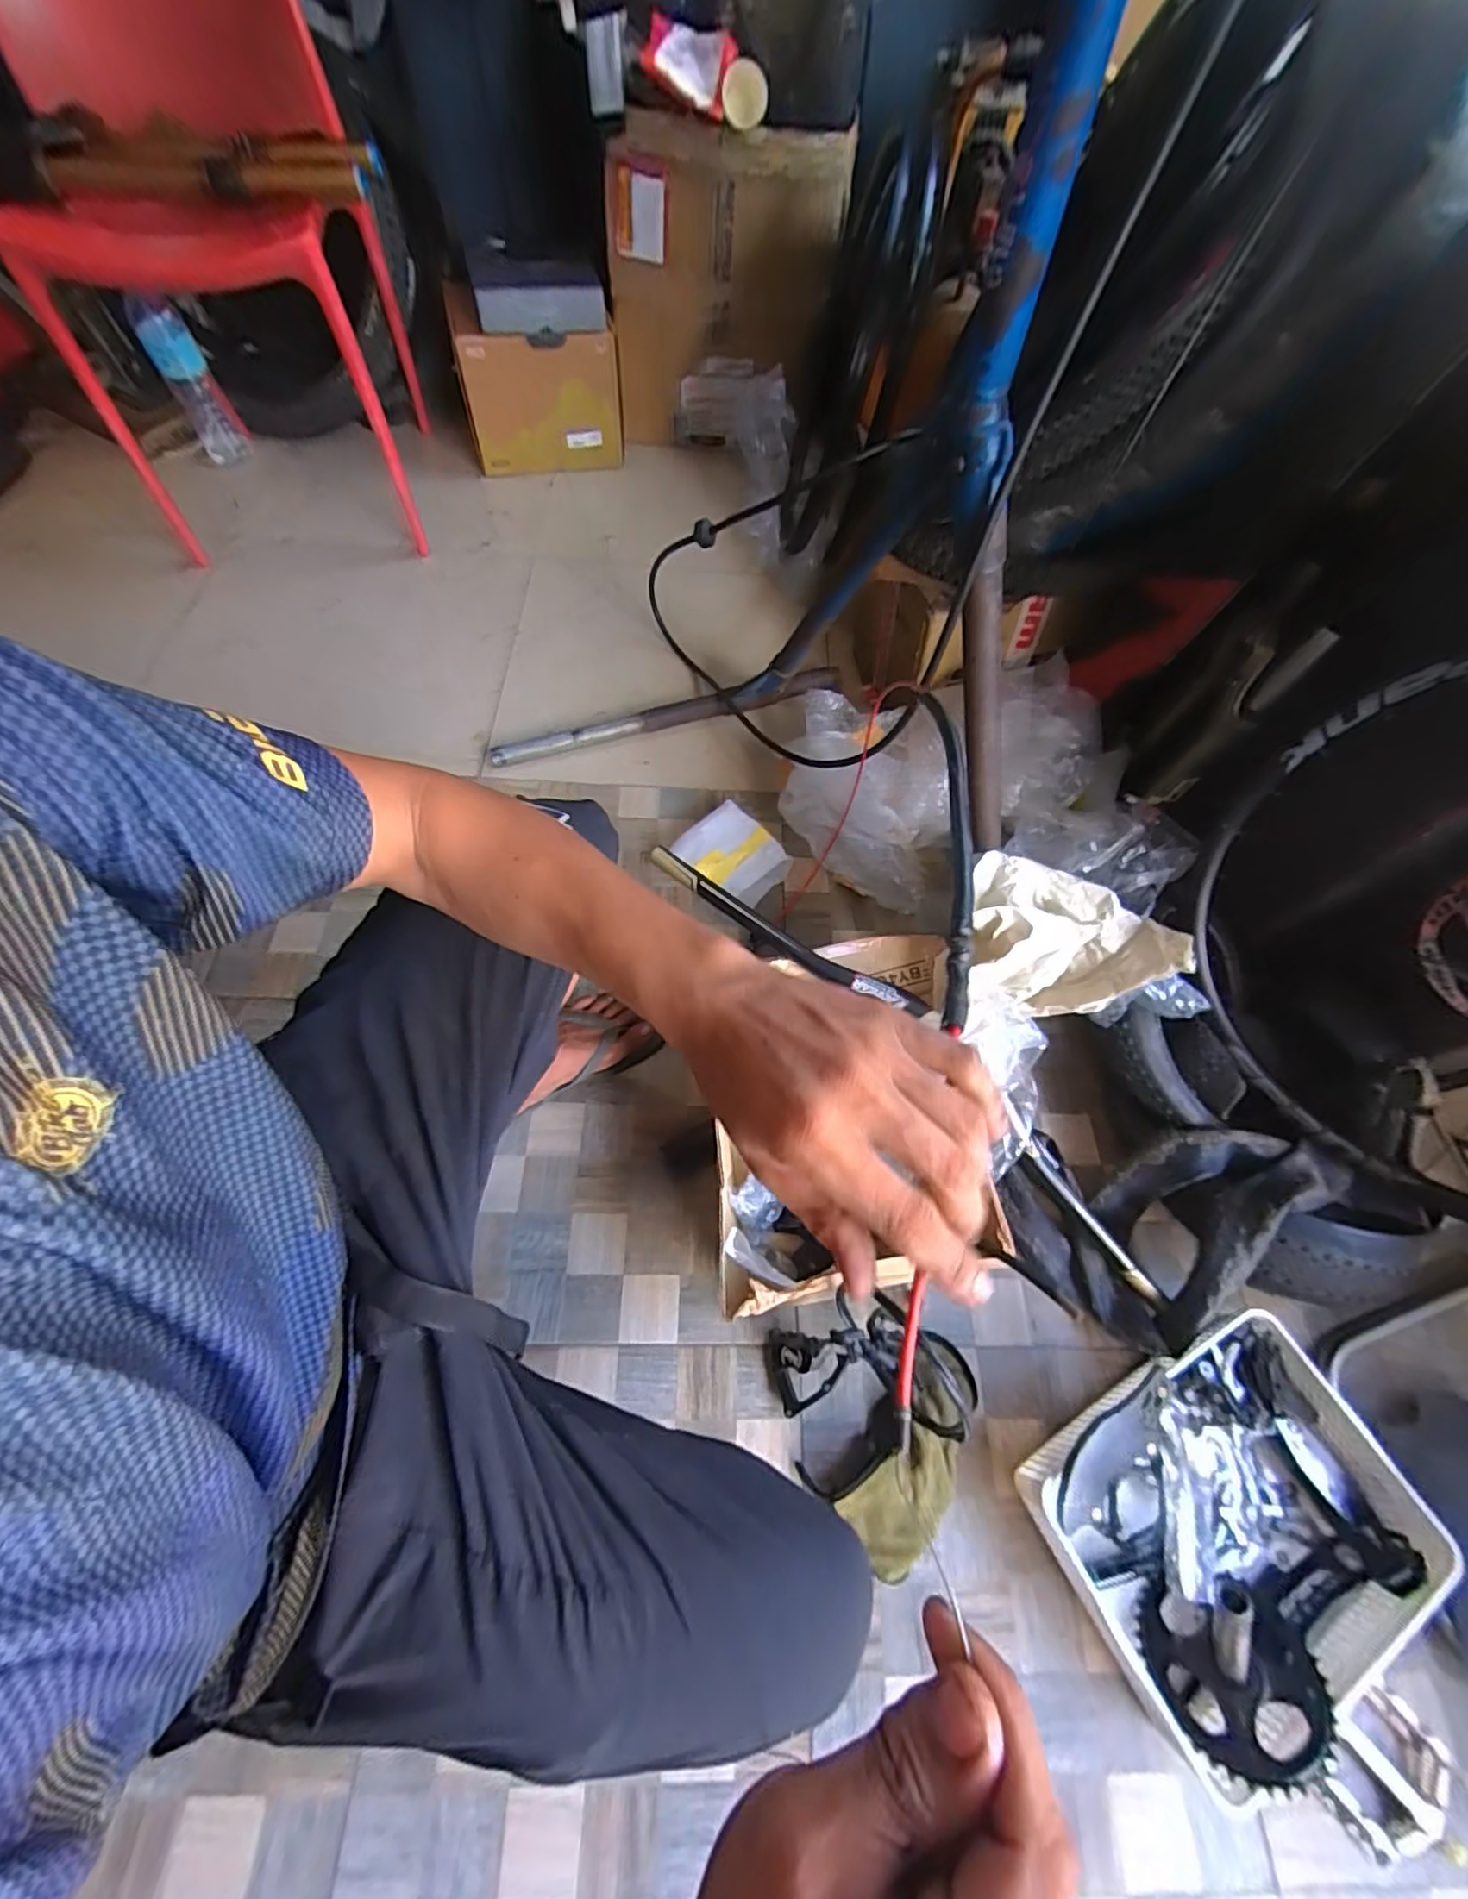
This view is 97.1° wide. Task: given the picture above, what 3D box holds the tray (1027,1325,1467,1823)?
[{"bbox_3d":[0.485,0.554,0.636,0.329,0.083,0.268,-25,67,-16],"label":"tray"}]

